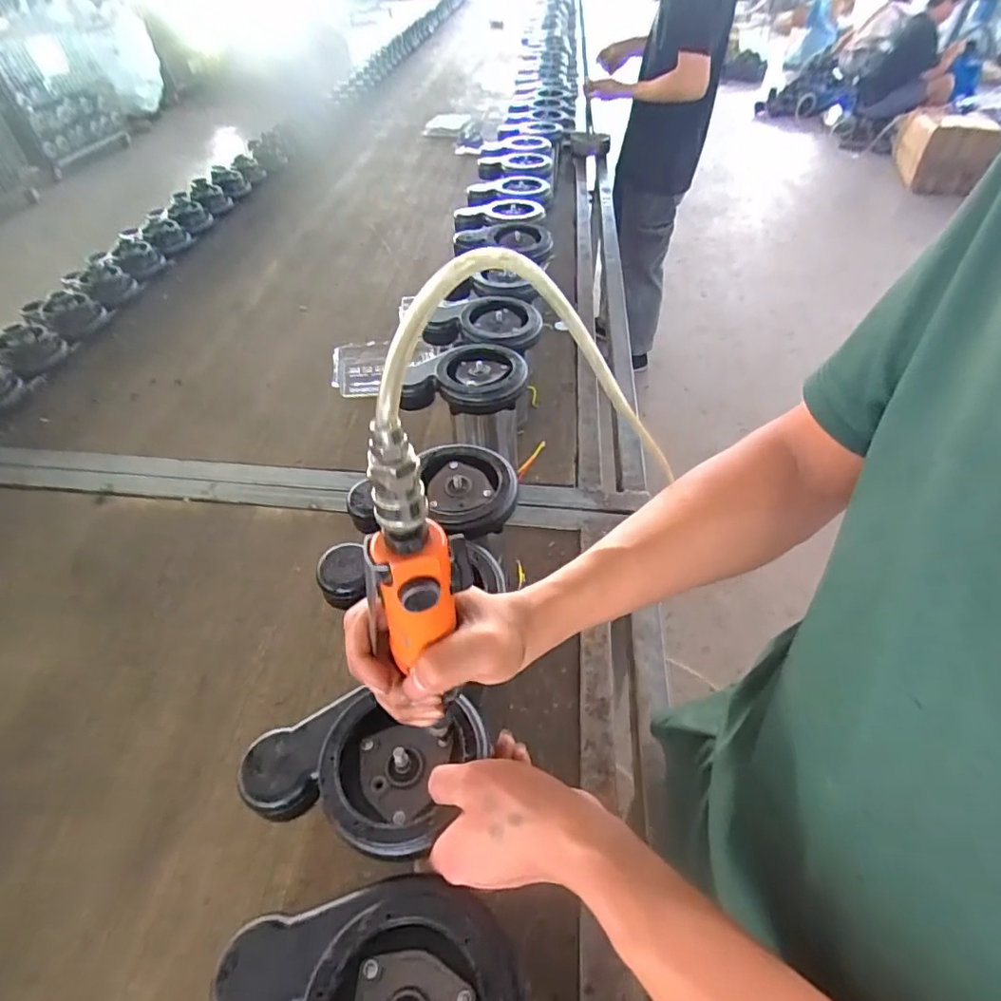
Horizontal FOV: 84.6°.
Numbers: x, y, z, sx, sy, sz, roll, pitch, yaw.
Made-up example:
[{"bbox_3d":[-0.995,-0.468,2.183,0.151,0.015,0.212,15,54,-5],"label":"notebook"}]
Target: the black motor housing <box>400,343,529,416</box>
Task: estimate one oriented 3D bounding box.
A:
[{"bbox_3d":[-0.032,-0.156,0.708,0.133,0.055,0.118,-8,48,-6],"label":"black motor housing"}]

